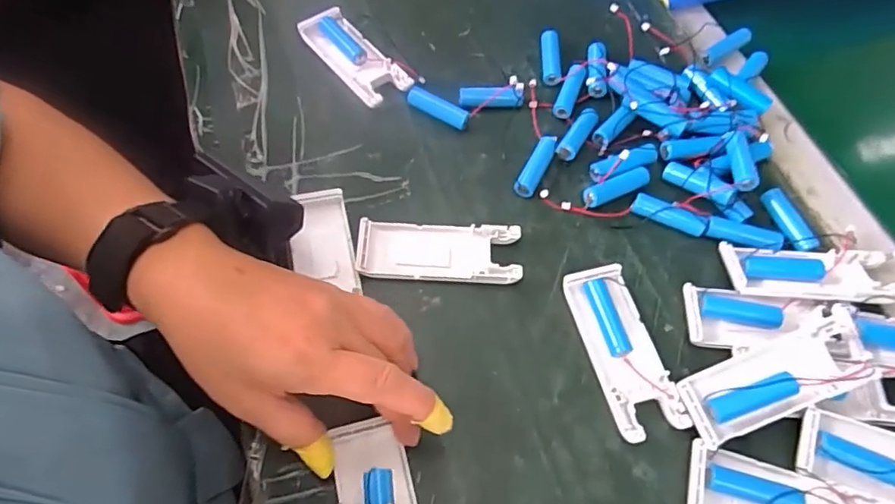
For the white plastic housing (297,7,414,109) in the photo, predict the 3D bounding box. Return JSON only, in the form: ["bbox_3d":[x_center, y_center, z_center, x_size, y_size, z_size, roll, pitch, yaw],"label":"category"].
[{"bbox_3d":[-0.075,-0.156,0.440,0.037,0.015,0.102,-35,68,-20],"label":"white plastic housing"}]

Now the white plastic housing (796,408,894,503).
[{"bbox_3d":[0.250,0.121,0.307,0.105,0.017,0.038,17,61,6],"label":"white plastic housing"}]

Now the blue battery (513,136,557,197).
[{"bbox_3d":[0.064,-0.063,0.398,0.016,0.015,0.048,23,62,9],"label":"blue battery"}]

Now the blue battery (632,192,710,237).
[{"bbox_3d":[0.155,-0.026,0.385,0.050,0.015,0.012,22,62,9],"label":"blue battery"}]

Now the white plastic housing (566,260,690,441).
[{"bbox_3d":[0.106,0.059,0.335,0.039,0.014,0.103,-13,62,-11],"label":"white plastic housing"}]

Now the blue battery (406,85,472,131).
[{"bbox_3d":[-0.007,-0.110,0.422,0.052,0.014,0.012,30,63,13],"label":"blue battery"}]

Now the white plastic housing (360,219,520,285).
[{"bbox_3d":[-0.006,0.000,0.362,0.104,0.012,0.039,4,61,-1],"label":"white plastic housing"}]

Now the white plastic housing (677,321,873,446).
[{"bbox_3d":[0.188,0.073,0.315,0.106,0.018,0.040,-23,64,-2],"label":"white plastic housing"}]

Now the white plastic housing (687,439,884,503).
[{"bbox_3d":[0.184,0.137,0.297,0.103,0.014,0.039,16,61,5],"label":"white plastic housing"}]

